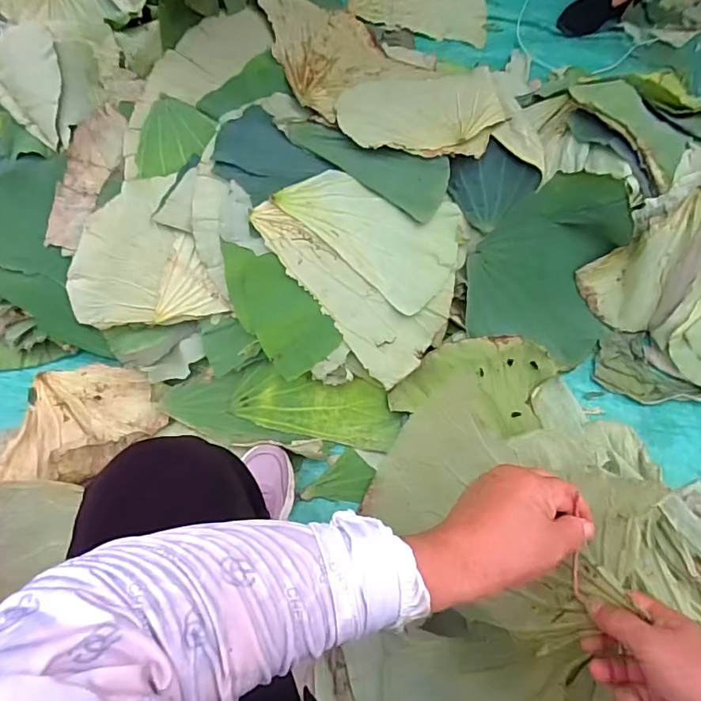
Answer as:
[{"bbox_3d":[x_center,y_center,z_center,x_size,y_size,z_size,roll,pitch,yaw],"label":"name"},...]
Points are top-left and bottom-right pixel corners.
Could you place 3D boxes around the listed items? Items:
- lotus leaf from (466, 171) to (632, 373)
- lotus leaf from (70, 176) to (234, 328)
[{"bbox_3d":[0.321,-0.124,0.849,0.241,0.085,0.323,9,97,4],"label":"lotus leaf"},{"bbox_3d":[-0.334,-0.132,0.797,0.205,0.026,0.225,-23,93,-2],"label":"lotus leaf"}]

